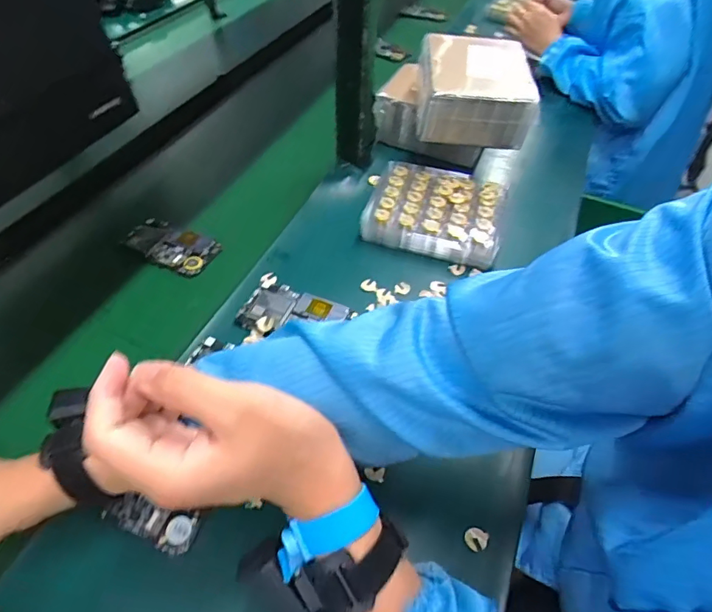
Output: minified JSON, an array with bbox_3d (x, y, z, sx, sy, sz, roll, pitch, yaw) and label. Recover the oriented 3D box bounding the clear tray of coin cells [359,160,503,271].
[{"bbox_3d":[0.107,-0.129,0.637,0.177,0.042,0.150,11,50,10],"label":"clear tray of coin cells"}]

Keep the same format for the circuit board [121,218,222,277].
[{"bbox_3d":[-0.241,-0.080,0.612,0.123,0.016,0.067,23,53,19],"label":"circuit board"}]

